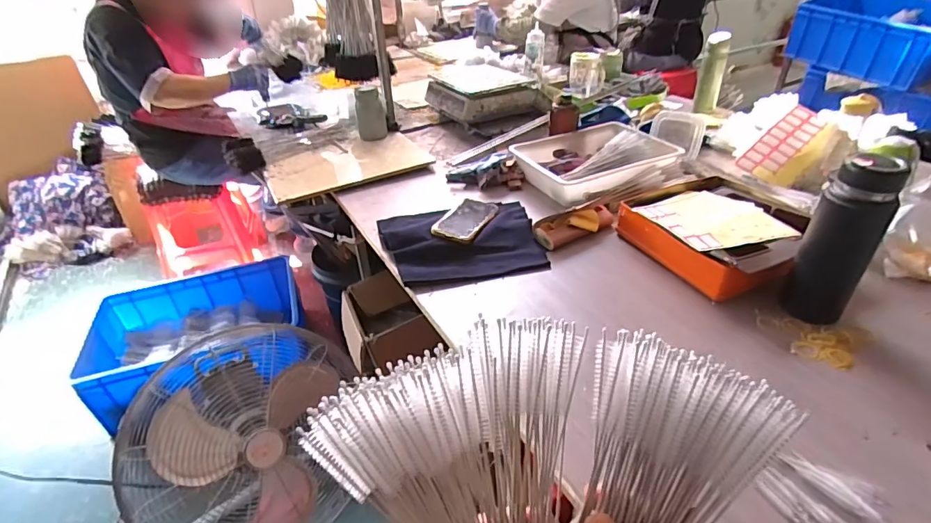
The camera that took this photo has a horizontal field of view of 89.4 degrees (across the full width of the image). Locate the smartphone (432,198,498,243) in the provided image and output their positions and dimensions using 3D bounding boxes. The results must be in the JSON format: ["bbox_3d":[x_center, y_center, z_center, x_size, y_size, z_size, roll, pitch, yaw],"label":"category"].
[{"bbox_3d":[0.003,-0.084,0.918,0.083,0.012,0.161,17,36,20],"label":"smartphone"}]

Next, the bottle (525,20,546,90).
[{"bbox_3d":[0.228,-0.679,1.546,0.062,0.151,0.075,3,35,9],"label":"bottle"}]

